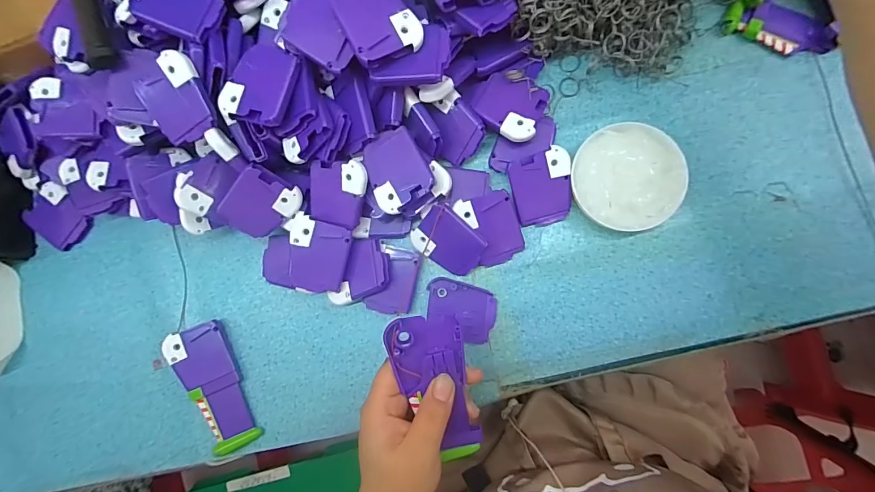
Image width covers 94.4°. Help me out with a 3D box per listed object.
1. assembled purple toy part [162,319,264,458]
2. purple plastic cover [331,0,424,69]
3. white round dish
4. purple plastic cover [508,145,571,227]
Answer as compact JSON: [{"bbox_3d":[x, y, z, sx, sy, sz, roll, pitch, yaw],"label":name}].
[{"bbox_3d":[-0.207,0.131,0.377,0.050,0.012,0.117,-26,90,-9],"label":"assembled purple toy part"},{"bbox_3d":[-0.044,-0.169,0.302,0.052,0.013,0.060,-24,82,4],"label":"purple plastic cover"},{"bbox_3d":[0.162,-0.059,0.347,0.088,0.025,0.087,-1,85,7],"label":"white round dish"},{"bbox_3d":[0.091,-0.049,0.352,0.050,0.008,0.062,-13,104,5],"label":"purple plastic cover"}]

